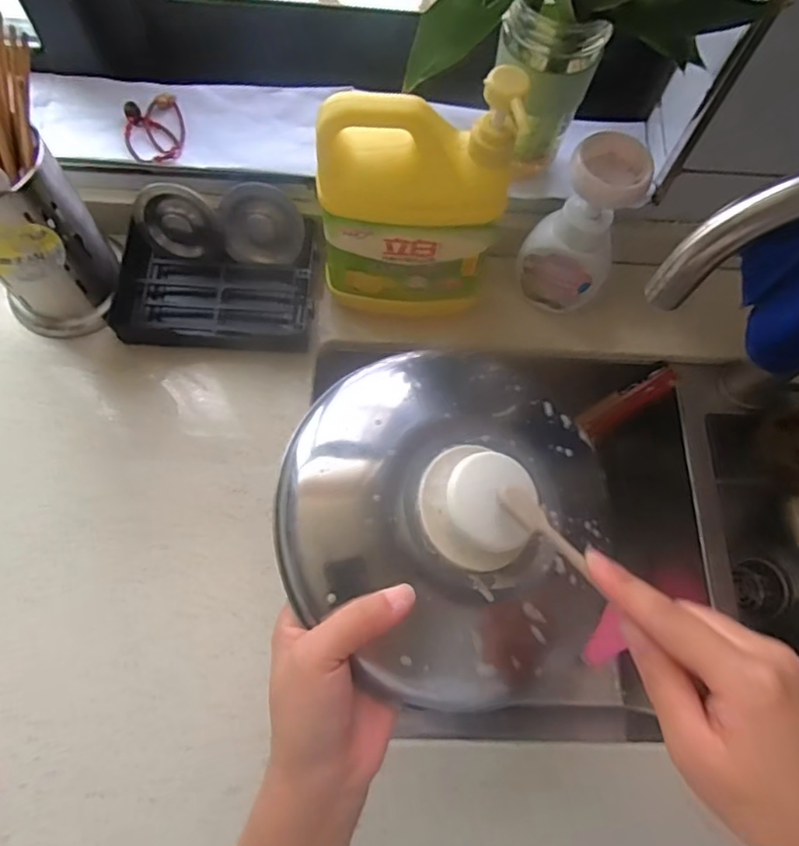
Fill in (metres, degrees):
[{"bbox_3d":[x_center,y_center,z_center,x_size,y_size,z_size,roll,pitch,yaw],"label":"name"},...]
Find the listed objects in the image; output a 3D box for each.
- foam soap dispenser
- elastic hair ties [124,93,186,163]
[{"bbox_3d":[0.172,-0.187,0.544,0.081,0.163,0.097,30,71,8],"label":"foam soap dispenser"},{"bbox_3d":[-0.230,-0.277,0.557,0.054,0.011,0.082,-13,71,-8],"label":"elastic hair ties"}]

